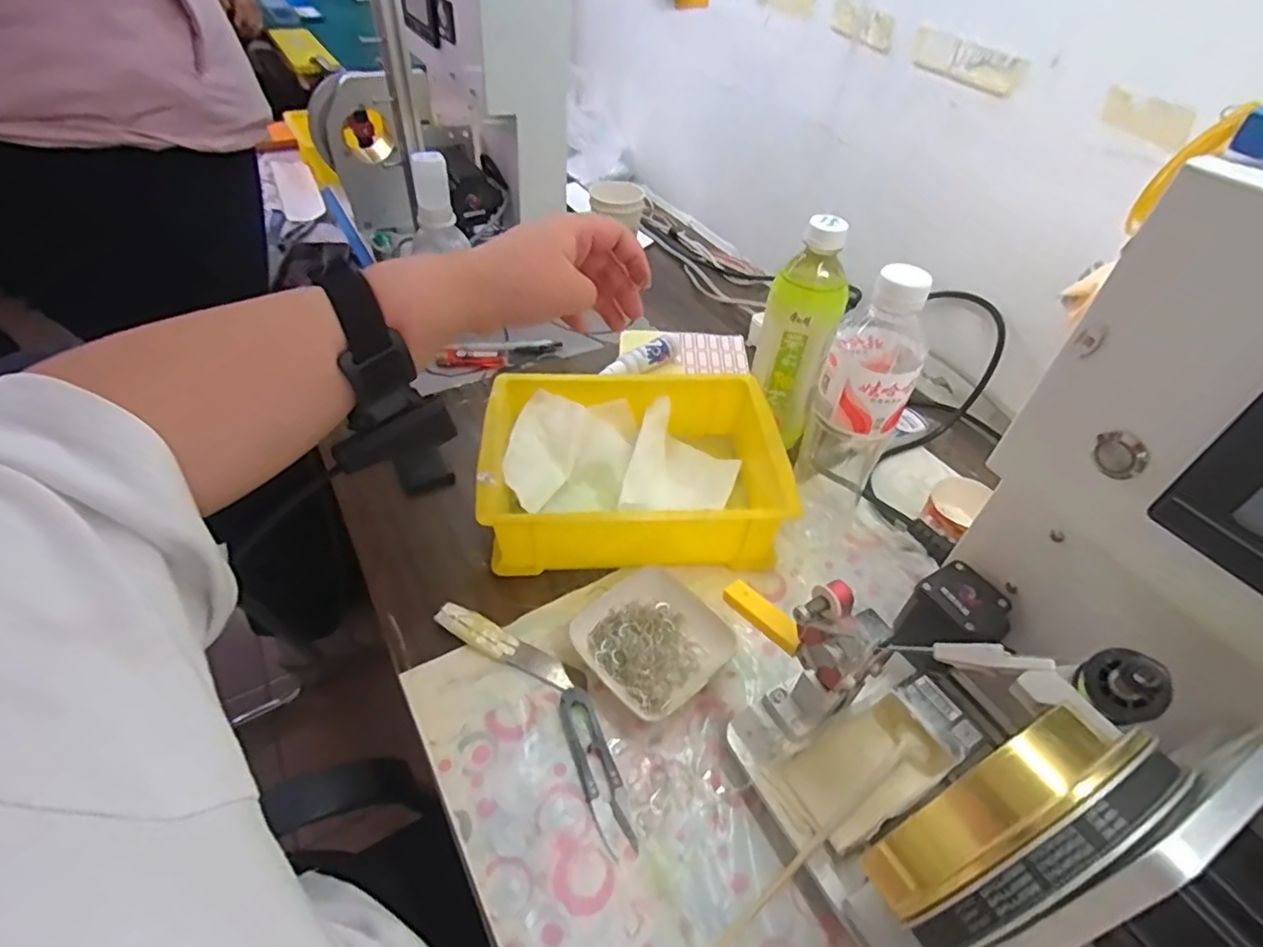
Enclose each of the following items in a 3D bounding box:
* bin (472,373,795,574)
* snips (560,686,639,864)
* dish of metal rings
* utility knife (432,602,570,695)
[{"bbox_3d":[0.000,-0.008,0.533,0.235,0.075,0.174,-2,47,-5],"label":"bin"},{"bbox_3d":[-0.023,0.185,0.390,0.023,0.009,0.102,-15,50,-16],"label":"snips"},{"bbox_3d":[0.014,0.120,0.444,0.091,0.022,0.097,-32,56,-28],"label":"dish of metal rings"},{"bbox_3d":[-0.091,0.124,0.441,0.107,0.016,0.023,23,50,18],"label":"utility knife"}]

